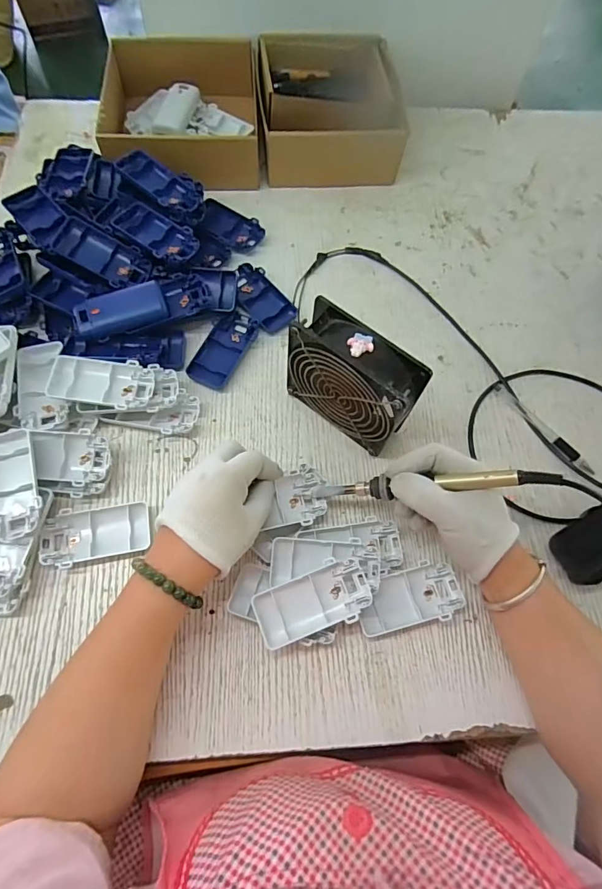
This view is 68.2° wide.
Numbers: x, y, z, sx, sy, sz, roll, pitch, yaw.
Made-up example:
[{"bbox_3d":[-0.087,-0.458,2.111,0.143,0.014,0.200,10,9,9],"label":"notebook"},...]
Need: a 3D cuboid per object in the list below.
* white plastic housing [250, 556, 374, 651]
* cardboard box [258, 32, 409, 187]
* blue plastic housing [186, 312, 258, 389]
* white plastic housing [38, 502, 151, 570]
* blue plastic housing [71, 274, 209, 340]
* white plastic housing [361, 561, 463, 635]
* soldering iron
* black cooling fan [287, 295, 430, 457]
[{"bbox_3d":[0.010,0.130,0.370,0.094,0.014,0.048,-18,77,-8],"label":"white plastic housing"},{"bbox_3d":[0.038,-0.442,0.590,0.174,0.076,0.194,-4,68,-4],"label":"cardboard box"},{"bbox_3d":[-0.084,-0.104,0.484,0.046,0.017,0.091,23,69,7],"label":"blue plastic housing"},{"bbox_3d":[-0.189,0.083,0.411,0.094,0.016,0.049,-9,68,-6],"label":"white plastic housing"},{"bbox_3d":[-0.168,-0.147,0.475,0.137,0.030,0.042,-18,108,-8],"label":"blue plastic housing"},{"bbox_3d":[0.098,0.137,0.399,0.093,0.018,0.048,-10,68,-6],"label":"white plastic housing"},{"bbox_3d":[0.103,0.035,0.373,0.202,0.018,0.018,-7,66,20],"label":"soldering iron"},{"bbox_3d":[0.046,-0.058,0.414,0.119,0.120,0.042,37,71,12],"label":"black cooling fan"}]

